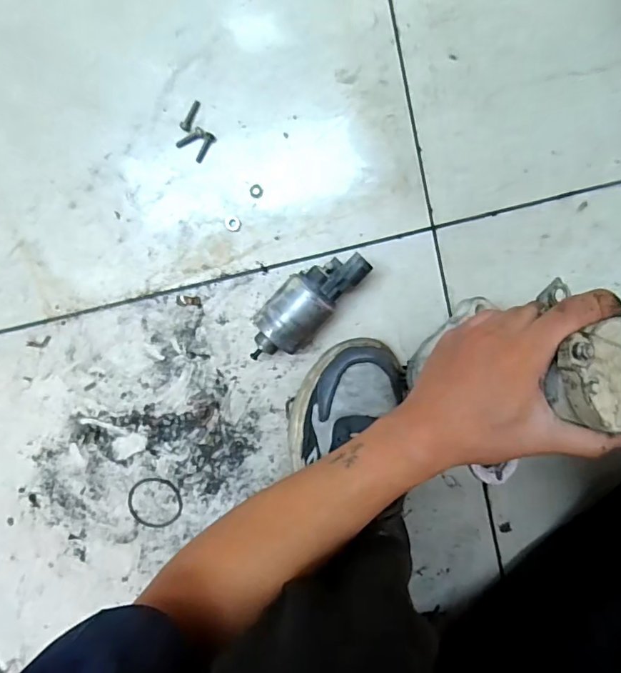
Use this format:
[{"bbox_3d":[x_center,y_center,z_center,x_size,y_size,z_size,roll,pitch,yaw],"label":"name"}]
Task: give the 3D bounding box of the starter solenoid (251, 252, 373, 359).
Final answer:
[{"bbox_3d":[-0.006,-0.030,0.435,0.053,0.052,0.134,43,98,-3],"label":"starter solenoid"}]

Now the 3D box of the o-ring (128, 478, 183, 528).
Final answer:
[{"bbox_3d":[-0.168,0.181,0.502,0.059,0.004,0.057,0,98,3],"label":"o-ring"}]

